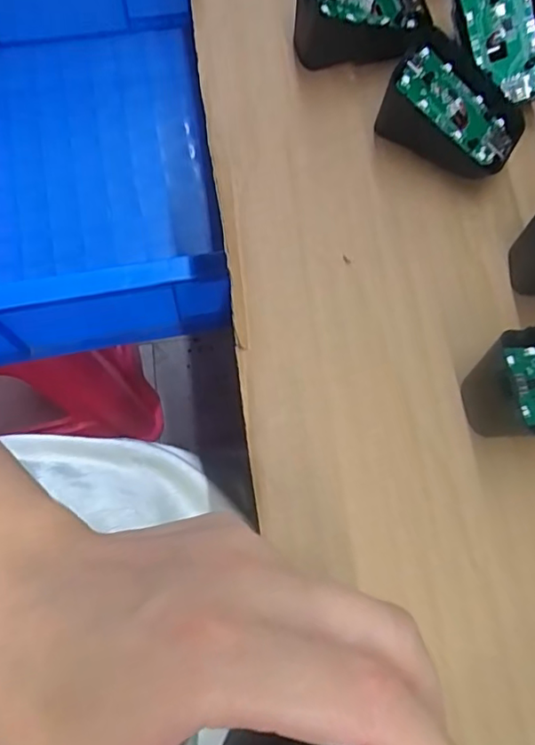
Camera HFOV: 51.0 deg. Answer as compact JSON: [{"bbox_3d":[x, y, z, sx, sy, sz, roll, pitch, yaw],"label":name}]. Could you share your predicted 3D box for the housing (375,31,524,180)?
[{"bbox_3d":[0.093,-0.128,0.278,0.066,0.038,0.048,35,76,8],"label":"housing"}]

